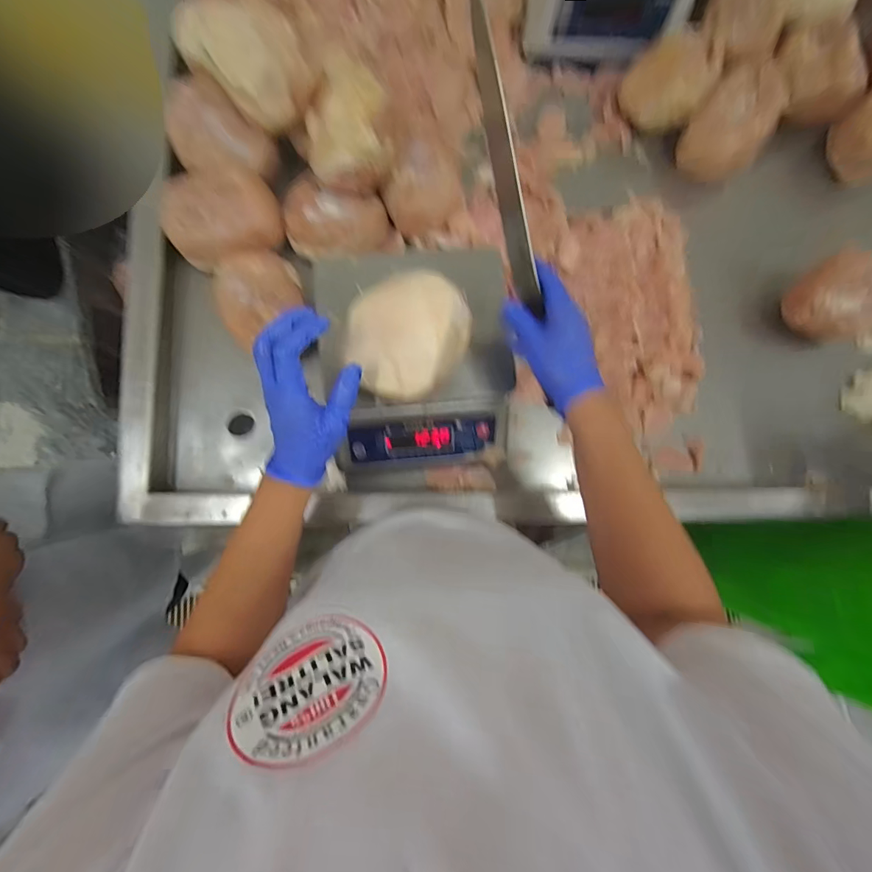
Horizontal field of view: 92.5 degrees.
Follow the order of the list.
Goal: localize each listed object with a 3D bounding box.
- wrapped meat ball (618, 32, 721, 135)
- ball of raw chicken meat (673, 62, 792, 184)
[{"bbox_3d":[0.342,-0.520,0.631,0.099,0.100,0.091,0,85,-4],"label":"wrapped meat ball"},{"bbox_3d":[0.446,-0.466,0.627,0.112,0.092,0.111,0,85,-4],"label":"ball of raw chicken meat"}]

